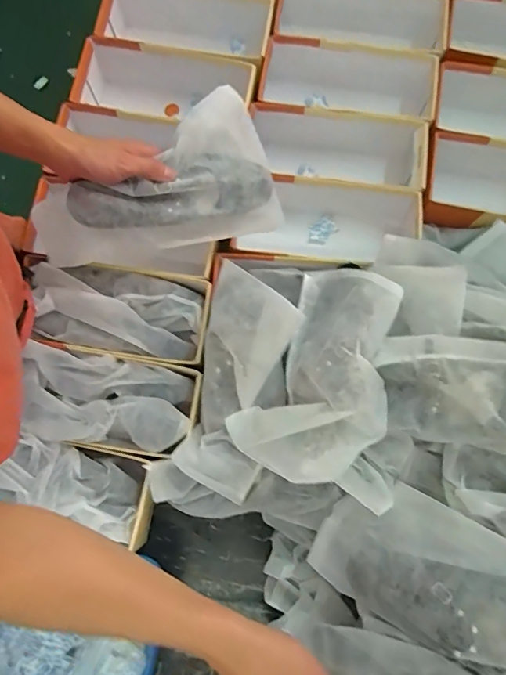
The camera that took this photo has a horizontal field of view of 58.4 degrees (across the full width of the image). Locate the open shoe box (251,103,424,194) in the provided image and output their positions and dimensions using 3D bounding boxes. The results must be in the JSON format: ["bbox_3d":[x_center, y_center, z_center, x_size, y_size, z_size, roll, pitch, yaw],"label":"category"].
[{"bbox_3d":[0.133,-0.294,0.767,0.292,0.130,0.123,11,79,3],"label":"open shoe box"}]

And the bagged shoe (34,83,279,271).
[{"bbox_3d":[-0.125,-0.179,0.577,0.297,0.091,0.148,-22,79,-1],"label":"bagged shoe"}]

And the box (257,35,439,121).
[{"bbox_3d":[0.157,-0.410,0.777,0.287,0.113,0.141,9,79,2],"label":"box"}]

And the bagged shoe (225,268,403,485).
[{"bbox_3d":[0.091,0.044,0.537,0.155,0.090,0.255,29,80,6],"label":"bagged shoe"}]

